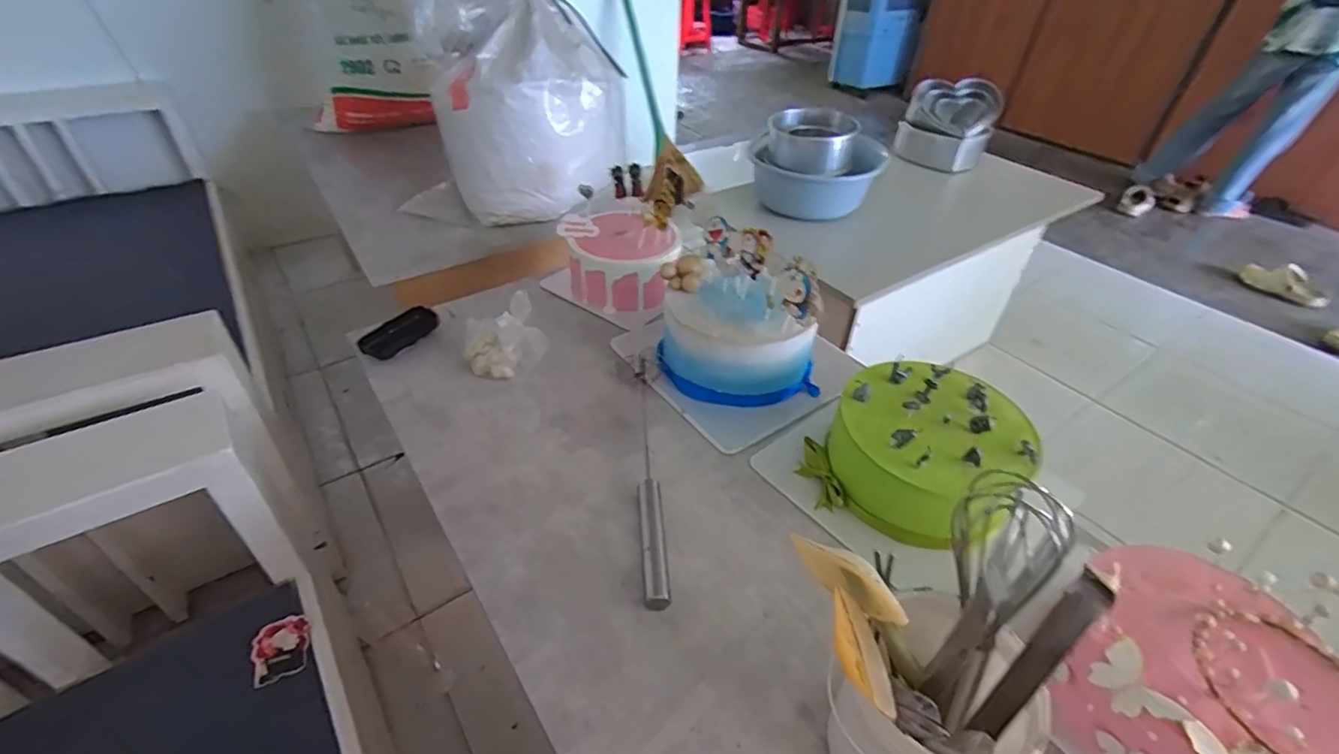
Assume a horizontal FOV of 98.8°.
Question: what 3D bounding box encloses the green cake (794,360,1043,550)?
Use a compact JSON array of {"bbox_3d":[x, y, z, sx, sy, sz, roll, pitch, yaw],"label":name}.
[{"bbox_3d":[0.266,0.076,0.610,0.189,0.096,0.192,-32,50,-31],"label":"green cake"}]

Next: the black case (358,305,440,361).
[{"bbox_3d":[-0.377,-0.058,0.804,0.043,0.034,0.108,24,47,25],"label":"black case"}]

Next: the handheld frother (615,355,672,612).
[{"bbox_3d":[-0.024,0.088,0.645,0.045,0.021,0.347,-6,41,-6],"label":"handheld frother"}]

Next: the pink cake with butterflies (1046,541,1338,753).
[{"bbox_3d":[0.401,0.228,0.426,0.193,0.095,0.163,28,49,29],"label":"pink cake with butterflies"}]

